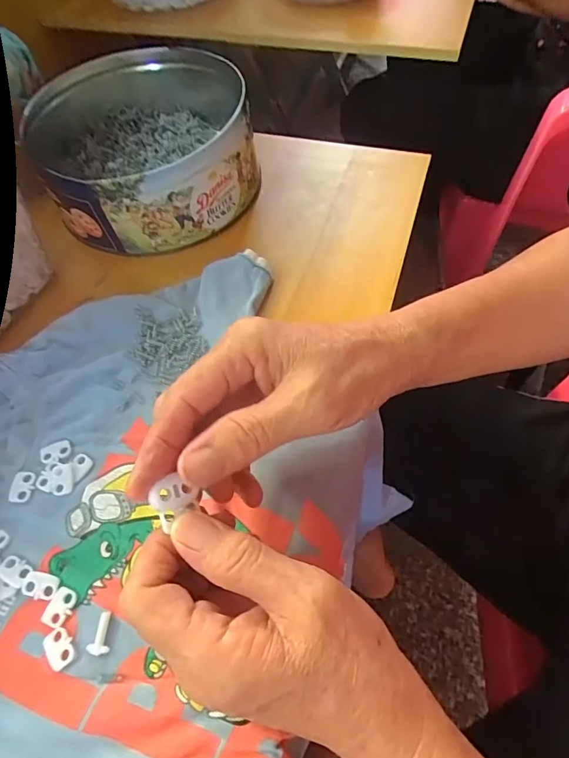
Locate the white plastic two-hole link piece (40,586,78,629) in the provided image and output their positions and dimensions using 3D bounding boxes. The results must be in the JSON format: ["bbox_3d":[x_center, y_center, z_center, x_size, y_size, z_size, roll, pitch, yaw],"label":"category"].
[{"bbox_3d":[-0.119,0.121,0.239,0.013,0.004,0.019,17,60,14],"label":"white plastic two-hole link piece"}]

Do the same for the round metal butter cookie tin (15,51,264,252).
[{"bbox_3d":[-0.122,-0.218,0.405,0.179,0.060,0.215,-13,58,-5],"label":"round metal butter cookie tin"}]

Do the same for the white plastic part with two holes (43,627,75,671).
[{"bbox_3d":[-0.114,0.136,0.229,0.012,0.004,0.019,-31,61,-16],"label":"white plastic part with two holes"}]

